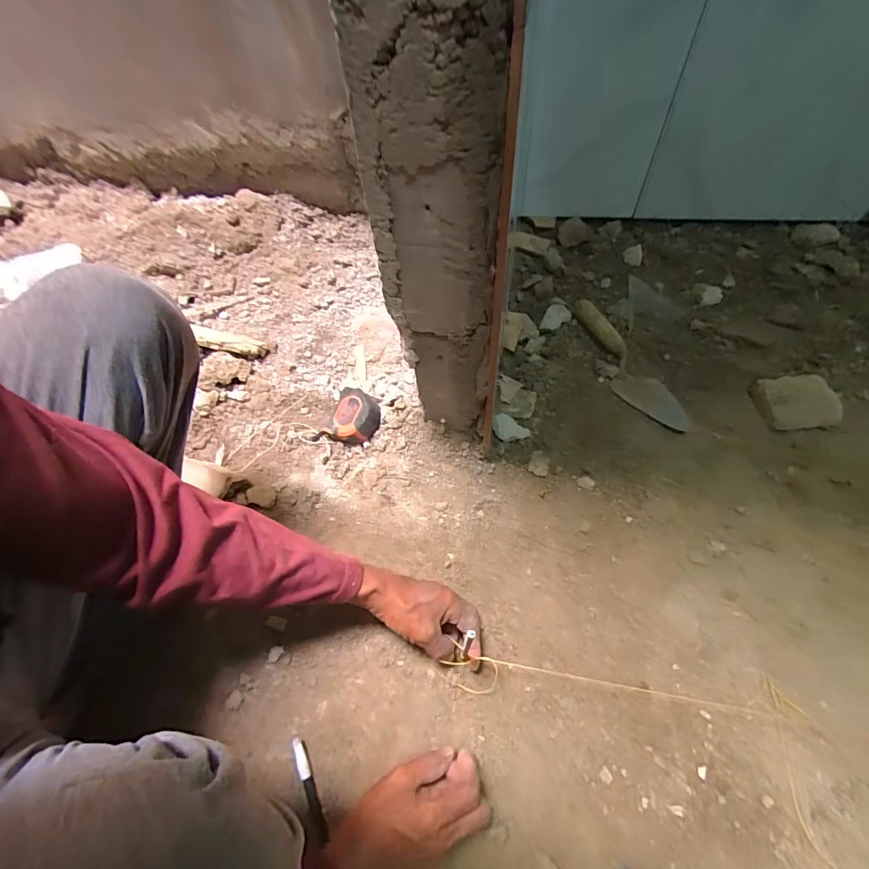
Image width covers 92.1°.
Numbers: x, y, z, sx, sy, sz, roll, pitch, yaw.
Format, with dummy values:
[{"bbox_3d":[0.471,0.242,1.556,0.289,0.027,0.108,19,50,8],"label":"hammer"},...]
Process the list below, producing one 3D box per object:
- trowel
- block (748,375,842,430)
[{"bbox_3d":[0.333,-0.127,0.740,0.082,0.053,0.302,-32,60,-16],"label":"trowel"},{"bbox_3d":[0.614,-0.056,0.707,0.118,0.033,0.095,-4,57,1],"label":"block"}]

